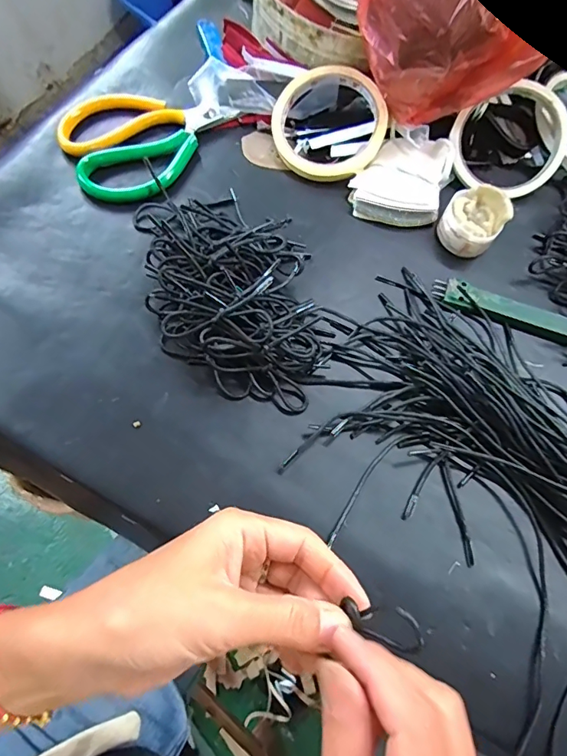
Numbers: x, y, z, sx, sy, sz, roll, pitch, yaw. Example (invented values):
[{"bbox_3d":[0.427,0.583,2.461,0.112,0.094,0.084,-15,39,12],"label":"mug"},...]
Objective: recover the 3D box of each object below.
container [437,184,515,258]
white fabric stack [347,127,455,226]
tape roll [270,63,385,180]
[{"bbox_3d":[0.147,-0.122,0.360,0.043,0.048,0.048,32,70,8],"label":"container"},{"bbox_3d":[0.099,-0.164,0.380,0.070,0.027,0.085,26,69,6],"label":"white fabric stack"},{"bbox_3d":[0.037,-0.209,0.381,0.090,0.015,0.090,0,92,7],"label":"tape roll"}]

